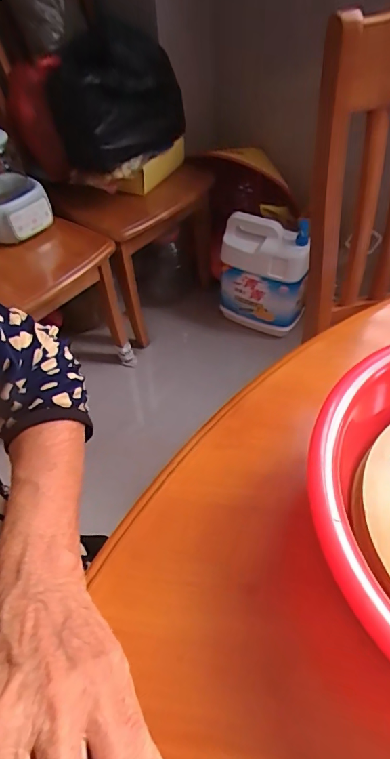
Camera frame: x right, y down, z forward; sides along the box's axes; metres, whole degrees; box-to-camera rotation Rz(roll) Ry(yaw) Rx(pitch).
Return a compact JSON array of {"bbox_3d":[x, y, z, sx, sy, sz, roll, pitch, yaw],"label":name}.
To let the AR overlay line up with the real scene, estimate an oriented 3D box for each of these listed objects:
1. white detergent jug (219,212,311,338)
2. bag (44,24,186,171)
[{"bbox_3d":[0.209,-0.316,1.358,0.265,0.315,0.134,17,53,16],"label":"white detergent jug"},{"bbox_3d":[-0.194,-0.697,1.103,0.320,0.253,0.183,-4,50,-1],"label":"bag"}]

